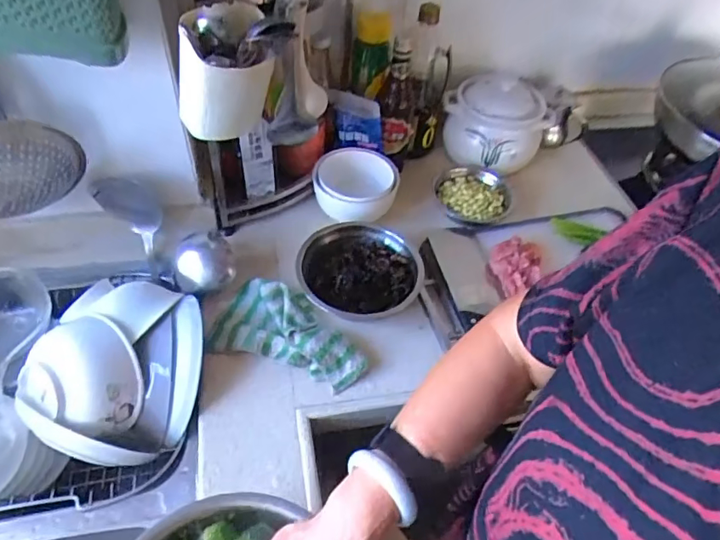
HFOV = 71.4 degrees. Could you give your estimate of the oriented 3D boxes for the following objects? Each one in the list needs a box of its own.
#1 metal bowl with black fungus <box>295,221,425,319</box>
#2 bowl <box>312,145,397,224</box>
[{"bbox_3d":[0.002,-0.002,0.719,0.179,0.049,0.166,3,50,-3],"label":"metal bowl with black fungus"},{"bbox_3d":[-0.005,-0.134,0.813,0.139,0.066,0.119,-27,57,-25],"label":"bowl"}]

